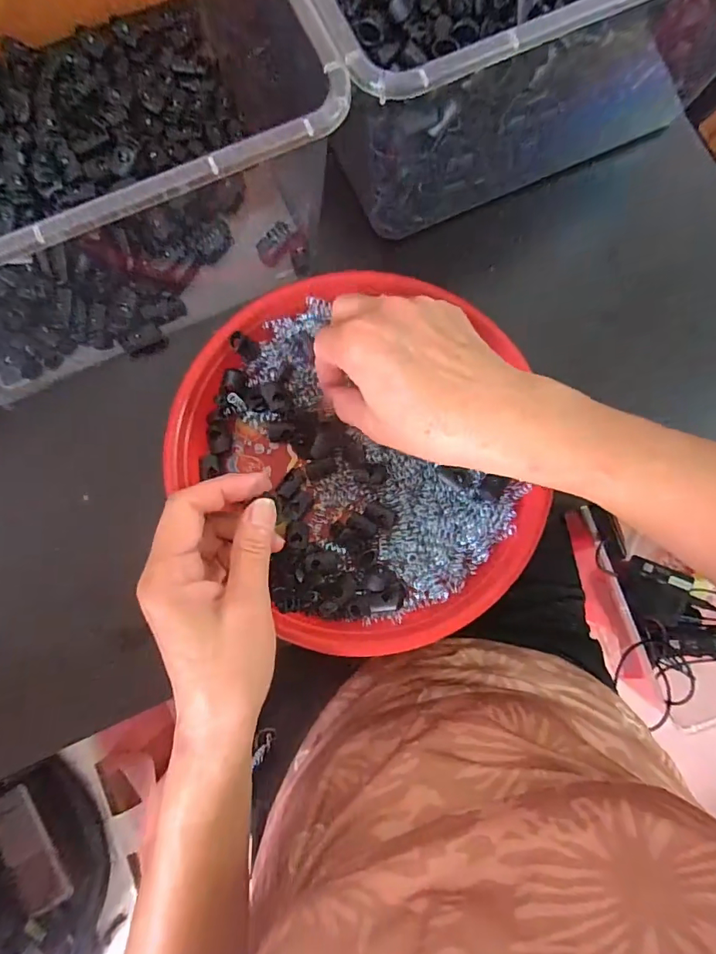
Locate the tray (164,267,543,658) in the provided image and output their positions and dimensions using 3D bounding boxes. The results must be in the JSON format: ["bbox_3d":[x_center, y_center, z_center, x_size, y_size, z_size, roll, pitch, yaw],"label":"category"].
[{"bbox_3d":[-0.004,-0.013,0.314,0.223,0.024,0.240,0,81,1],"label":"tray"}]

